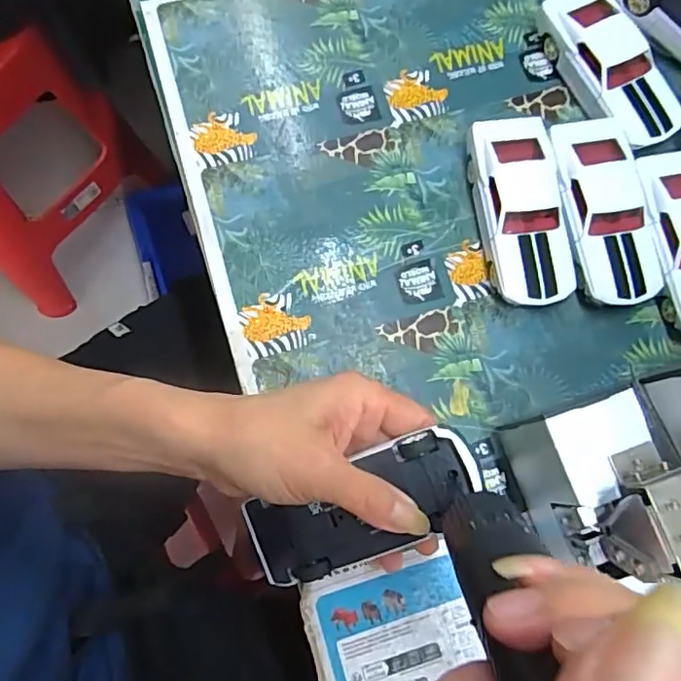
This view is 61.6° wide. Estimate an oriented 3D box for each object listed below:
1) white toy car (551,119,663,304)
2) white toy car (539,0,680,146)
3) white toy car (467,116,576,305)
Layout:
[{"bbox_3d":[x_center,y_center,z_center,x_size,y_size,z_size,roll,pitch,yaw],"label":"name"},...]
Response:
[{"bbox_3d":[0.177,-0.085,0.389,0.053,0.032,0.126,-9,78,-7],"label":"white toy car"},{"bbox_3d":[0.194,-0.197,0.414,0.056,0.037,0.129,-29,80,-9],"label":"white toy car"},{"bbox_3d":[0.121,-0.087,0.384,0.052,0.032,0.127,-5,77,-6],"label":"white toy car"}]

